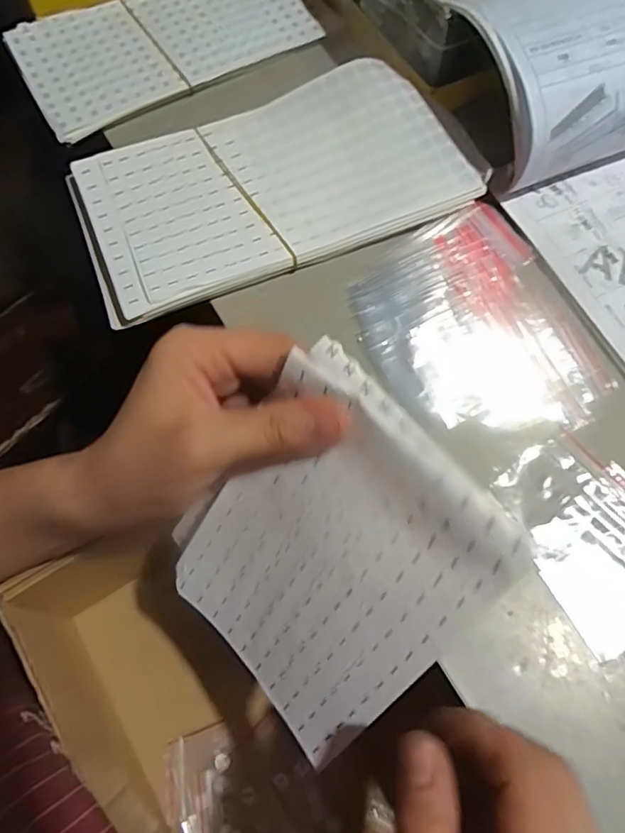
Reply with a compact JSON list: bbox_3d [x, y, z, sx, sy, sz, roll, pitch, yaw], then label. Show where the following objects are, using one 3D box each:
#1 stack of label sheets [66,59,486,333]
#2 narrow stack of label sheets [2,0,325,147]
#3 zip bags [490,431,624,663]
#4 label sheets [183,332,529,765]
[{"bbox_3d":[-0.030,-0.153,0.368,0.241,0.026,0.127,-22,68,-8],"label":"stack of label sheets"},{"bbox_3d":[-0.112,-0.302,0.446,0.231,0.014,0.123,-30,69,-11],"label":"narrow stack of label sheets"},{"bbox_3d":[0.149,0.061,0.296,0.074,0.006,0.102,-26,68,-9],"label":"zip bags"},{"bbox_3d":[0.004,0.067,0.265,0.129,0.165,0.023,46,30,20],"label":"label sheets"}]

